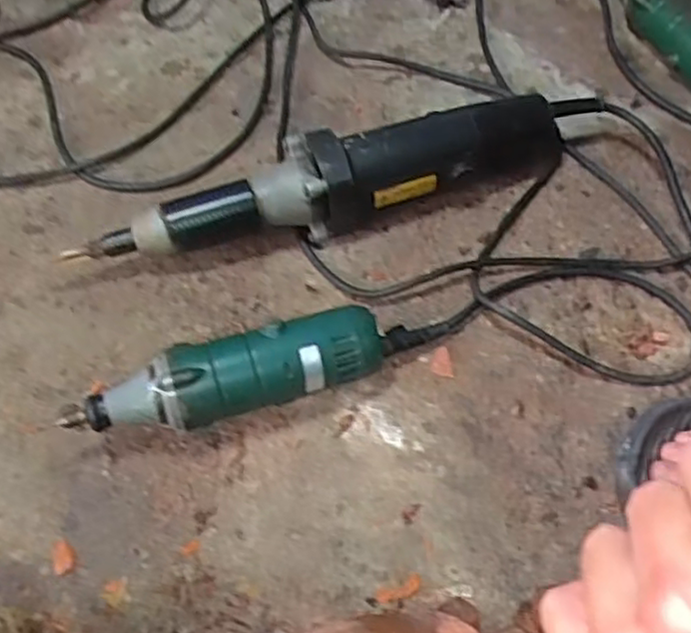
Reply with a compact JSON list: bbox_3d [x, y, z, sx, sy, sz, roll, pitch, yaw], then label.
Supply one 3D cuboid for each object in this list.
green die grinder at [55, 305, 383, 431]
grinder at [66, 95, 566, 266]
[{"bbox_3d":[-0.076,0.042,0.466,0.209,0.060,0.056,-16,59,-7],"label":"green die grinder"},{"bbox_3d":[-0.009,-0.107,0.548,0.402,0.070,0.073,-16,59,-7],"label":"grinder"}]

